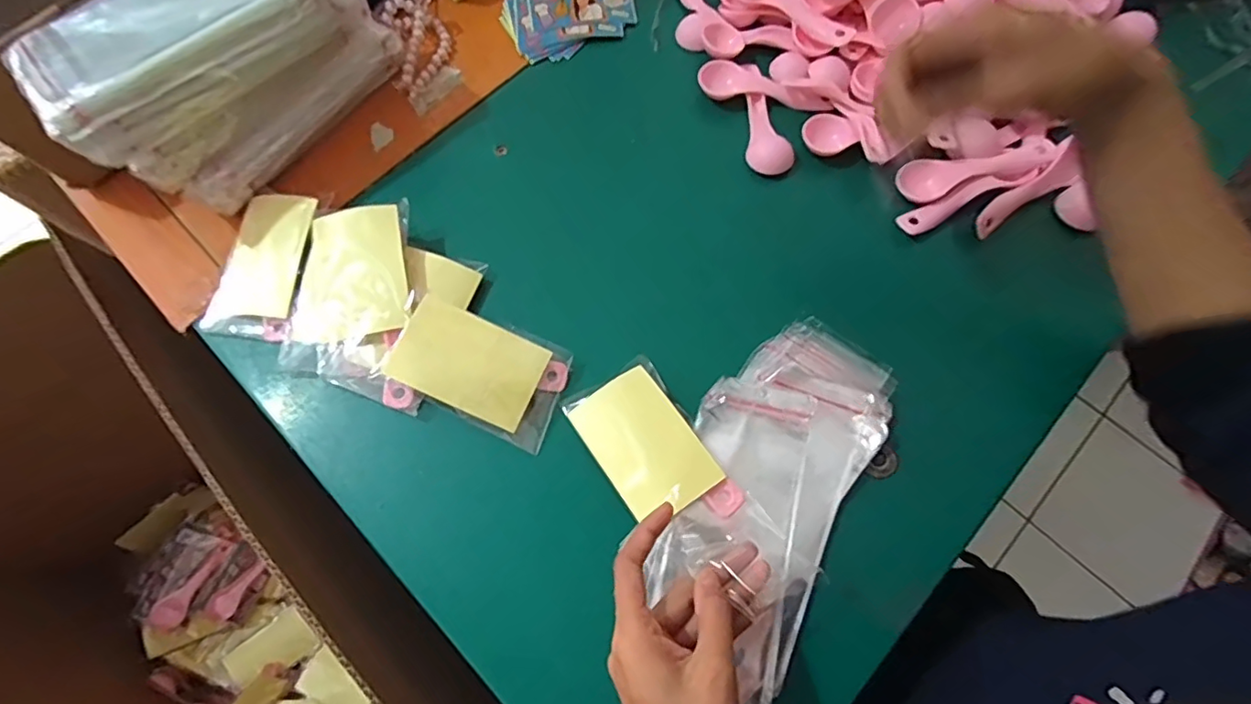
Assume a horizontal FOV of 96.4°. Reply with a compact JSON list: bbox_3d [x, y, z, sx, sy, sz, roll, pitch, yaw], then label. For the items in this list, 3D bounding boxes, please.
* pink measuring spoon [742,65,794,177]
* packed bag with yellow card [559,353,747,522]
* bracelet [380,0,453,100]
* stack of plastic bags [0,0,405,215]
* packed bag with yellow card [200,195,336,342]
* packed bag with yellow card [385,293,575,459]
[{"bbox_3d":[0.111,-0.190,0.453,0.033,0.011,0.104,-4,70,-2],"label":"pink measuring spoon"},{"bbox_3d":[0.017,0.062,0.354,0.063,0.012,0.112,-33,73,-11],"label":"packed bag with yellow card"},{"bbox_3d":[-0.182,-0.261,0.469,0.060,0.027,0.082,24,72,8],"label":"bracelet"},{"bbox_3d":[-0.280,-0.204,0.406,0.094,0.112,0.217,40,75,13],"label":"stack of plastic bags"},{"bbox_3d":[-0.262,-0.067,0.408,0.066,0.021,0.113,10,70,3],"label":"packed bag with yellow card"},{"bbox_3d":[-0.094,0.011,0.369,0.108,0.008,0.066,26,76,-8],"label":"packed bag with yellow card"}]

